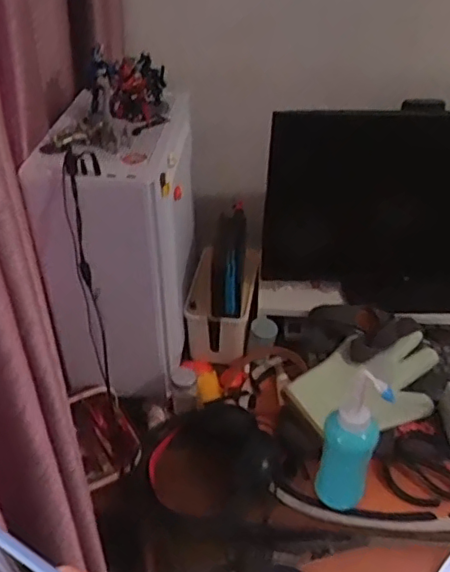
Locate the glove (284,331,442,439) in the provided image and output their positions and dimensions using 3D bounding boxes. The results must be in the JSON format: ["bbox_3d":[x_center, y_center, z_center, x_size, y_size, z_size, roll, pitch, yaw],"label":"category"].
[{"bbox_3d":[0.245,0.167,0.967,0.268,0.062,0.123,-11,39,-15],"label":"glove"}]

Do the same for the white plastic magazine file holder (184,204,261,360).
[{"bbox_3d":[0.001,-0.005,1.088,0.111,0.208,0.207,7,38,8],"label":"white plastic magazine file holder"}]

